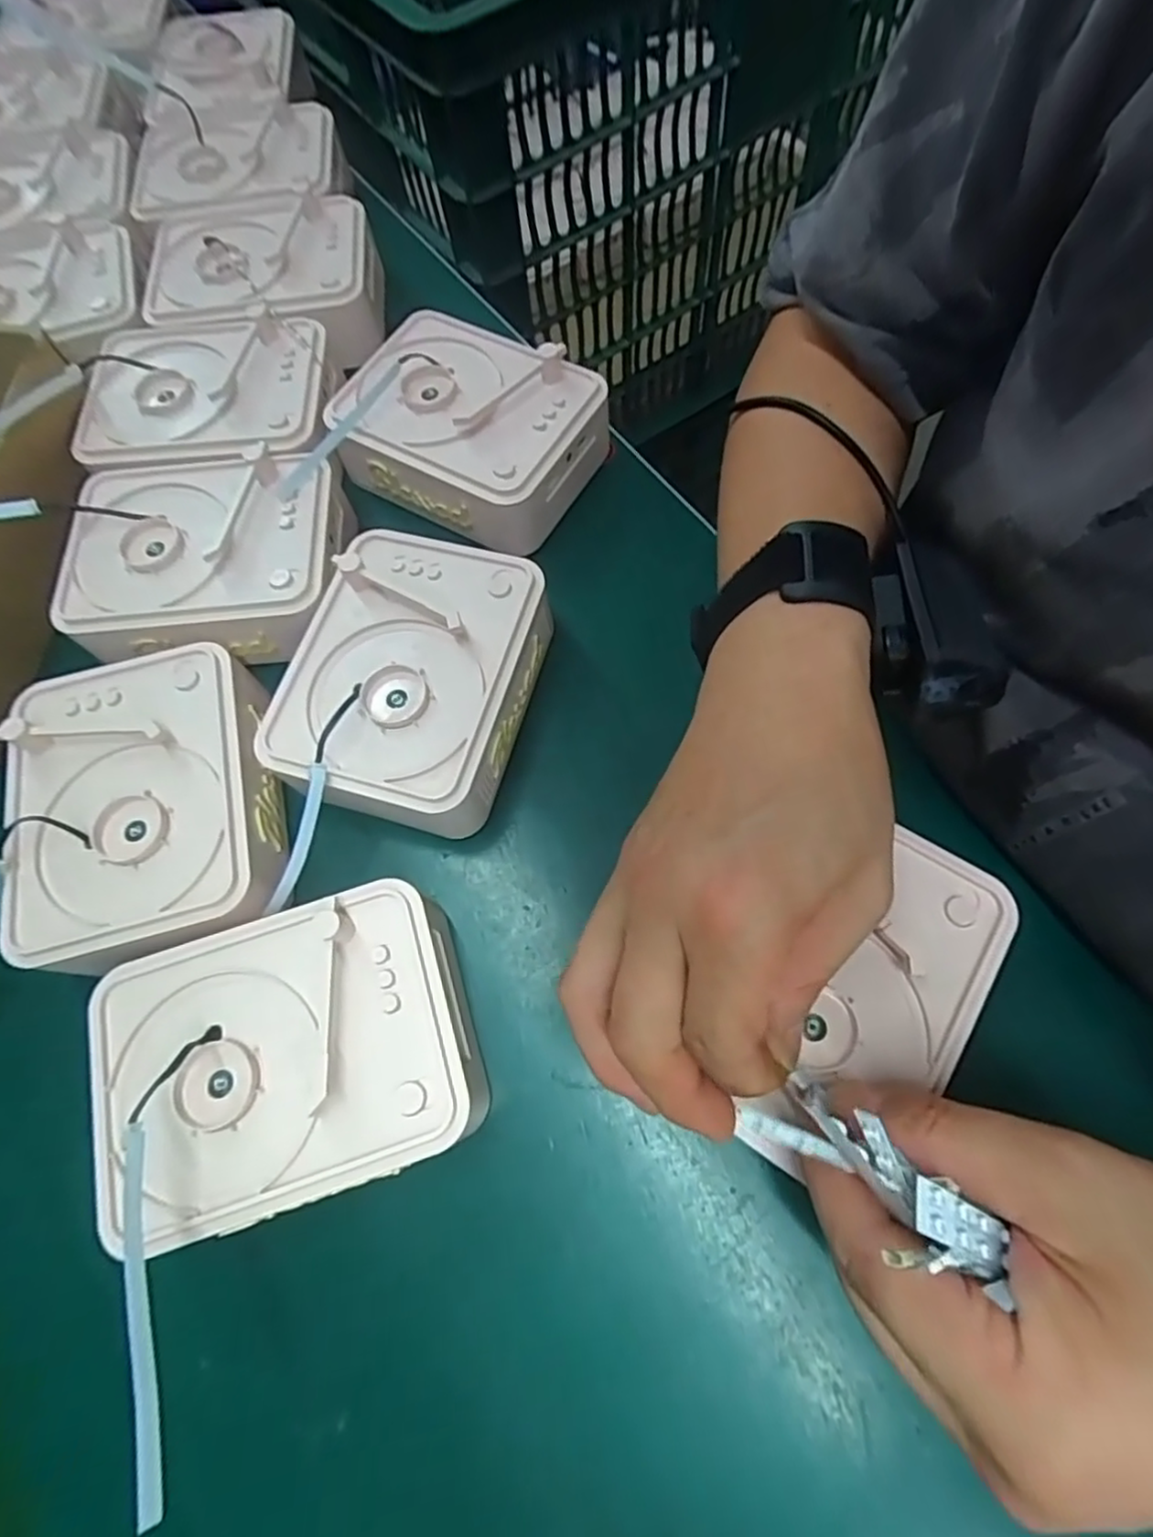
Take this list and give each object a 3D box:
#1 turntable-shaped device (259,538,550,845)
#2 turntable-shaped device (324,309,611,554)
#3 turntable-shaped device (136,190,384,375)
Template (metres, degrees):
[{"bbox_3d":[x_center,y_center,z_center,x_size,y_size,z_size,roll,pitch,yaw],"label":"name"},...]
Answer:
[{"bbox_3d":[-0.072,-0.037,0.308,0.102,0.052,0.132,13,71,8],"label":"turntable-shaped device"},{"bbox_3d":[-0.057,-0.182,0.350,0.124,0.047,0.095,28,73,13],"label":"turntable-shaped device"},{"bbox_3d":[-0.185,-0.289,0.400,0.130,0.043,0.111,-12,69,-1],"label":"turntable-shaped device"}]

